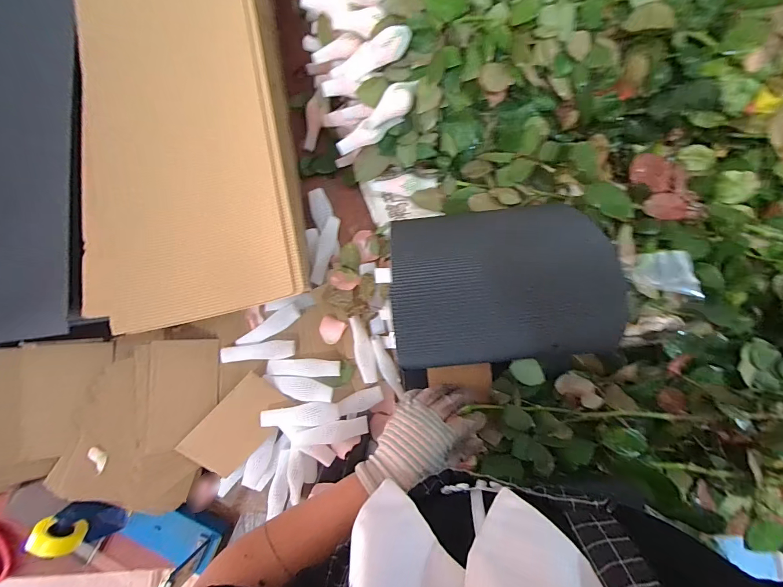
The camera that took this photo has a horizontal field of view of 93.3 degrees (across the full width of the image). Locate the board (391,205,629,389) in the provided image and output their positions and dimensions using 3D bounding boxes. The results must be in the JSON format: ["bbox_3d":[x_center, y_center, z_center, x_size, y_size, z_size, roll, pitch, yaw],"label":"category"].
[{"bbox_3d":[0.109,-0.011,0.393,0.208,0.094,0.178,-5,82,3],"label":"board"}]

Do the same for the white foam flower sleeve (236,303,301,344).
[{"bbox_3d":[-0.168,0.046,0.501,0.093,0.010,0.024,-30,82,-1],"label":"white foam flower sleeve"}]

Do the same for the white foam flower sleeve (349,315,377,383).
[{"bbox_3d":[-0.038,0.076,0.497,0.023,0.015,0.090,-11,82,2],"label":"white foam flower sleeve"}]

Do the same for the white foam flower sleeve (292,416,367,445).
[{"bbox_3d":[-0.080,0.184,0.489,0.098,0.005,0.027,-11,96,-4],"label":"white foam flower sleeve"}]

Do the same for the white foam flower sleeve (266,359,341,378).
[{"bbox_3d":[-0.117,0.100,0.497,0.095,0.005,0.024,2,65,-6],"label":"white foam flower sleeve"}]

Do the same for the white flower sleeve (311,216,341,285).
[{"bbox_3d":[-0.098,-0.064,0.541,0.022,0.024,0.104,11,83,5],"label":"white flower sleeve"}]

